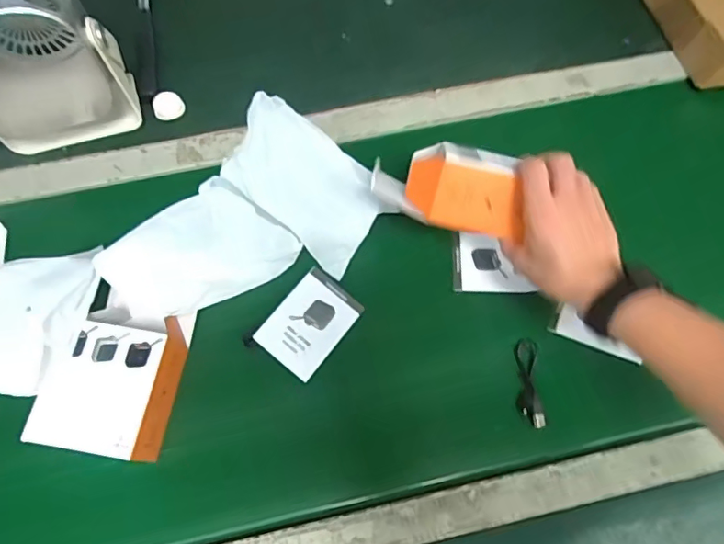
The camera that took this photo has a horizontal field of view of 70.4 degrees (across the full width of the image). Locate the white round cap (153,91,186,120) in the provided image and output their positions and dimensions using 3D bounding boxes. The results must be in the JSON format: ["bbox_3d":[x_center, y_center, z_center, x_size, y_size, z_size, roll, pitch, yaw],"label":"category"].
[{"bbox_3d":[-0.236,-0.202,0.628,0.035,0.018,0.031,-28,71,-11],"label":"white round cap"}]

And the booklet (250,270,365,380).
[{"bbox_3d":[-0.053,0.052,0.533,0.071,0.007,0.098,41,70,-2],"label":"booklet"}]

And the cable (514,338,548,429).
[{"bbox_3d":[0.167,0.109,0.511,0.023,0.016,0.087,2,68,1],"label":"cable"}]

